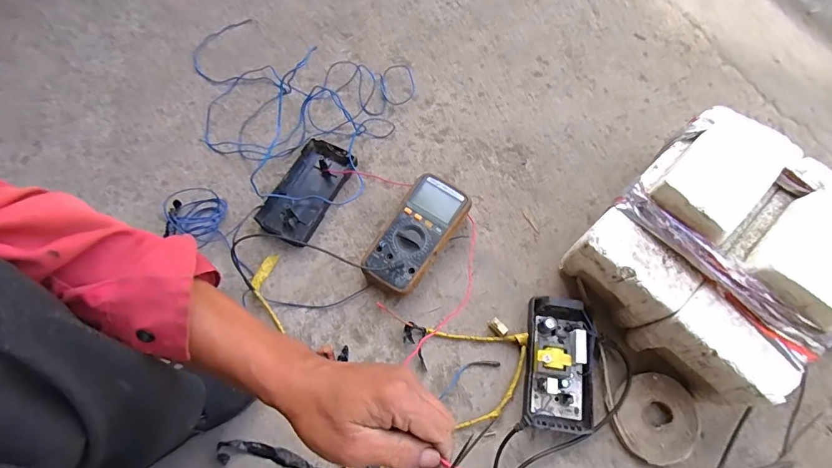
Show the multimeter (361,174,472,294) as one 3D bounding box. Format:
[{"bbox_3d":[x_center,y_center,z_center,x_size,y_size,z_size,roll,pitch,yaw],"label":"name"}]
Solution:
[{"bbox_3d":[-0.001,0.001,0.627,0.090,0.047,0.178,34,72,10],"label":"multimeter"}]

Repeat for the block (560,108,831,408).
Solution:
[{"bbox_3d":[0.396,0.013,0.556,0.260,0.186,0.310,43,77,14],"label":"block"}]

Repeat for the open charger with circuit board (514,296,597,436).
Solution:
[{"bbox_3d":[0.194,0.175,0.560,0.091,0.048,0.166,9,70,2],"label":"open charger with circuit board"}]

